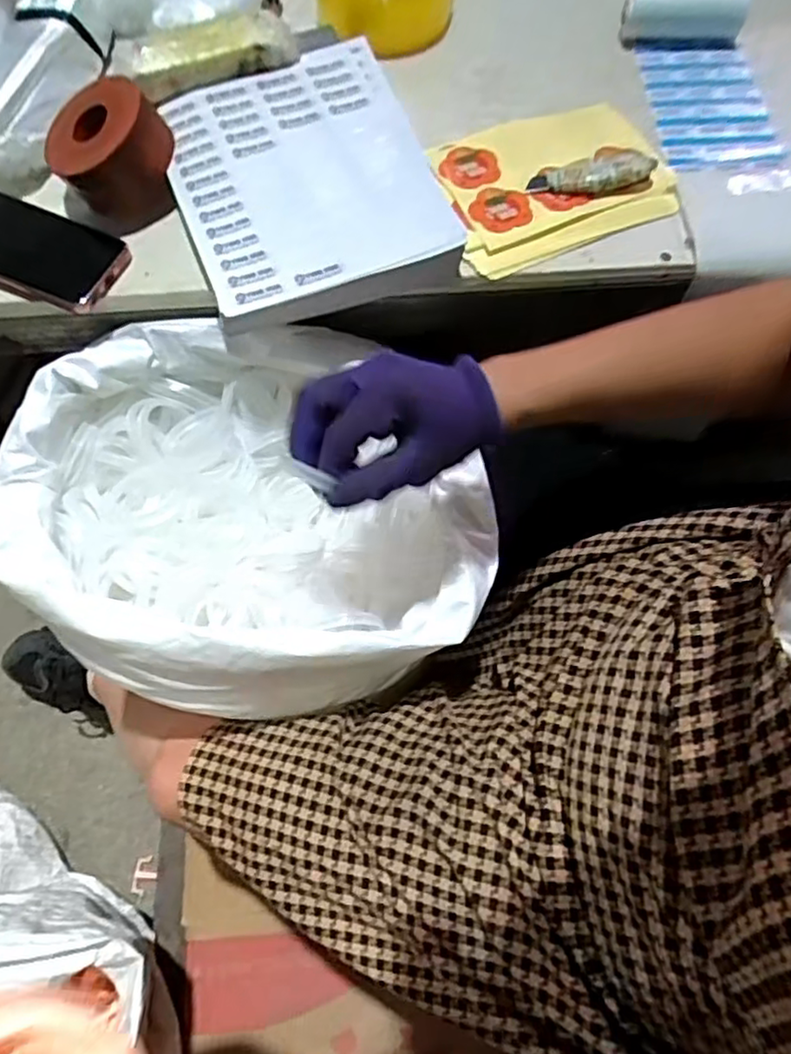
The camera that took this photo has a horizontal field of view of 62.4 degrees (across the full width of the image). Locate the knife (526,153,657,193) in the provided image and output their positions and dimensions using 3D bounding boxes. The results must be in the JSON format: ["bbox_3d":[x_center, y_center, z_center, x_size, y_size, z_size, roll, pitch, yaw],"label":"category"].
[{"bbox_3d":[0.174,-0.313,0.580,0.107,0.017,0.034,-7,68,-2],"label":"knife"}]

